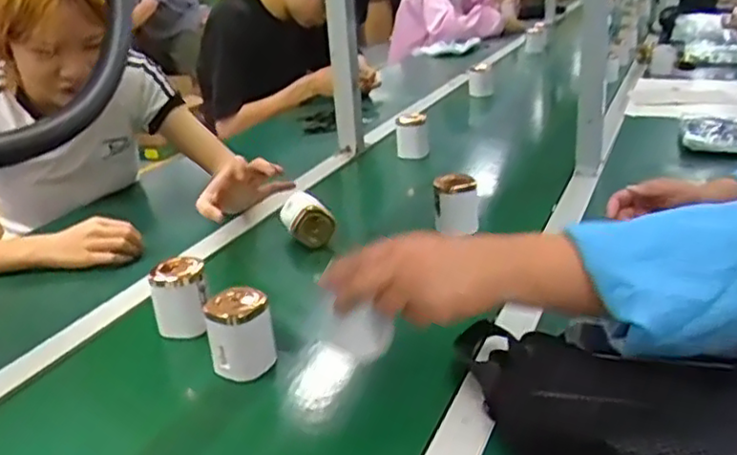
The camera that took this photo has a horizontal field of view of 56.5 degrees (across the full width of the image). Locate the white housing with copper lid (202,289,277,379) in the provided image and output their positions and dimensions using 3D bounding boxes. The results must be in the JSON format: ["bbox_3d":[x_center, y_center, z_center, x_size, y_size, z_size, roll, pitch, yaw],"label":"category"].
[{"bbox_3d":[-0.124,0.101,0.668,0.060,0.075,0.054,-8,22,-10],"label":"white housing with copper lid"}]

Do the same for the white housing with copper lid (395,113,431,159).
[{"bbox_3d":[0.080,-0.171,1.278,0.064,0.078,0.057,-4,21,1],"label":"white housing with copper lid"}]

